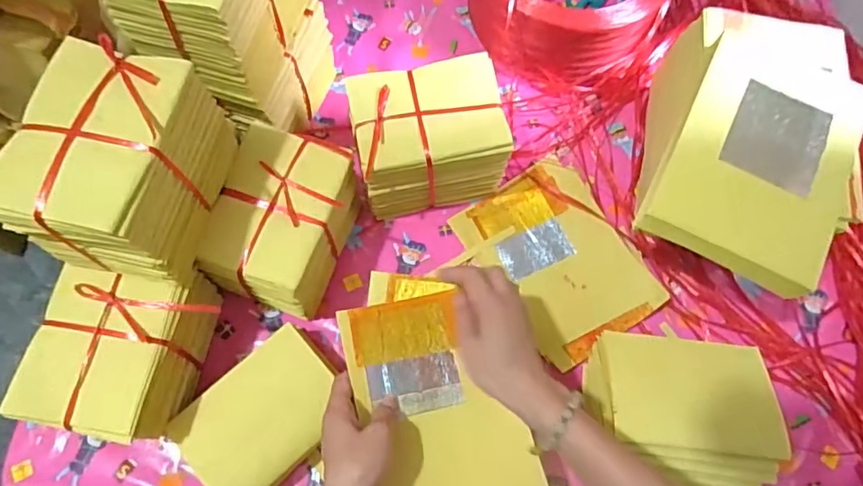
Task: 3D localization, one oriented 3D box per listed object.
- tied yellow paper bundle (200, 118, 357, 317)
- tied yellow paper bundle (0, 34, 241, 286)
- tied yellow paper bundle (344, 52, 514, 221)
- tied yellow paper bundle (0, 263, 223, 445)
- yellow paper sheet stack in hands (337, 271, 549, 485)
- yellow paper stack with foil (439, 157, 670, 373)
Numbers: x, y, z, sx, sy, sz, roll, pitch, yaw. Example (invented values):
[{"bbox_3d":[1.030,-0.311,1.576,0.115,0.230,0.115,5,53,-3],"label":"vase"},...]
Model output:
[{"bbox_3d":[-0.165,-0.019,0.598,0.117,0.138,0.168,19,71,5],"label":"tied yellow paper bundle"},{"bbox_3d":[-0.275,-0.067,0.472,0.119,0.126,0.168,10,71,2],"label":"tied yellow paper bundle"},{"bbox_3d":[-0.003,-0.118,0.632,0.164,0.138,0.127,-12,72,-6],"label":"tied yellow paper bundle"},{"bbox_3d":[-0.300,0.107,0.535,0.131,0.120,0.161,10,71,2],"label":"tied yellow paper bundle"},{"bbox_3d":[0.004,0.149,0.503,0.155,0.033,0.255,-13,72,-6],"label":"yellow paper sheet stack in hands"},{"bbox_3d":[0.158,0.017,0.654,0.177,0.017,0.229,-31,74,-12],"label":"yellow paper stack with foil"}]

